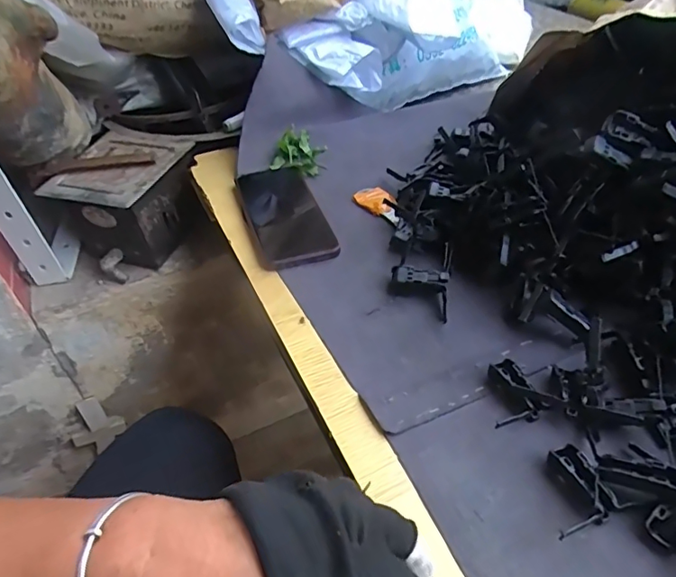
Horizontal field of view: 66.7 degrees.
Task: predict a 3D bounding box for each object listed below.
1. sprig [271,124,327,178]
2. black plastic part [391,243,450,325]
[{"bbox_3d":[-0.049,-0.167,0.629,0.065,0.030,0.071,-5,42,-5],"label":"sprig"},{"bbox_3d":[0.074,-0.008,0.462,0.050,0.022,0.083,6,42,7],"label":"black plastic part"}]

